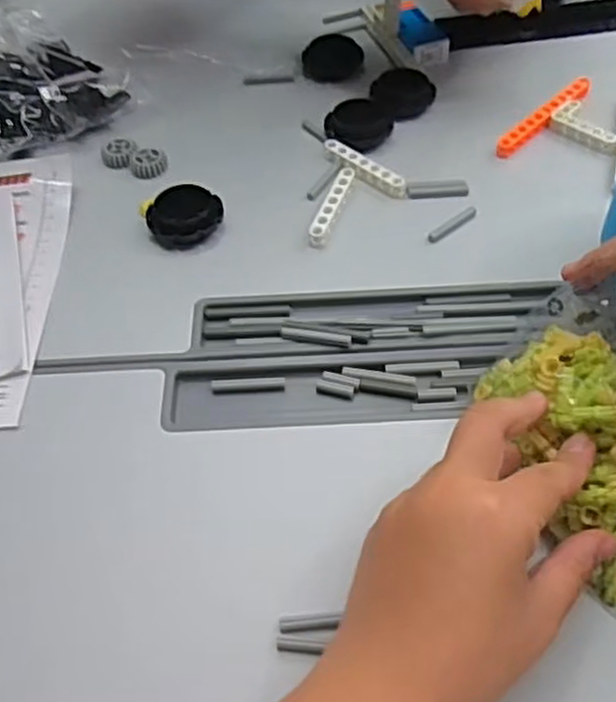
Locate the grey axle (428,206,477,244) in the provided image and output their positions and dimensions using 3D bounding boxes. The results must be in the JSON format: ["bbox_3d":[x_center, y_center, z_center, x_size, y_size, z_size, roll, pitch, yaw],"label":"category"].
[{"bbox_3d":[0.092,-0.081,0.462,0.040,0.006,0.007,-35,58,-23],"label":"grey axle"}]

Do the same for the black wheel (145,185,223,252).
[{"bbox_3d":[-0.078,-0.087,0.469,0.047,0.018,0.047,-1,52,2],"label":"black wheel"}]

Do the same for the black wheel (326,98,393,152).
[{"bbox_3d":[0.038,-0.163,0.525,0.045,0.015,0.049,-1,52,2],"label":"black wheel"}]

